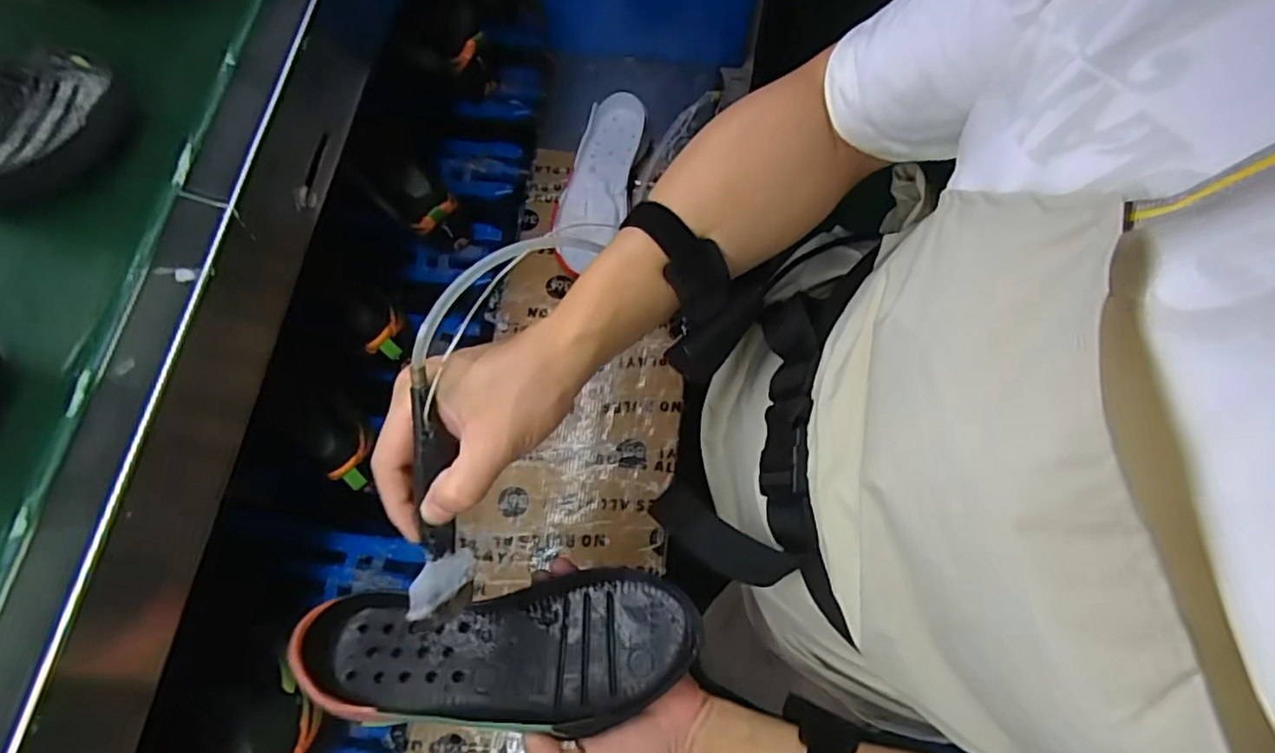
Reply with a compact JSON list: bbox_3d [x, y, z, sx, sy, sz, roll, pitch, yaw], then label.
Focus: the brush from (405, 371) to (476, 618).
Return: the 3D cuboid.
[{"bbox_3d":[-0.106,0.063,0.335,0.030,0.019,0.142,4,110,2],"label":"brush"}]

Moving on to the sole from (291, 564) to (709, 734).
[{"bbox_3d":[-0.090,0.183,0.422,0.253,0.040,0.090,-3,71,-3],"label":"sole"}]

